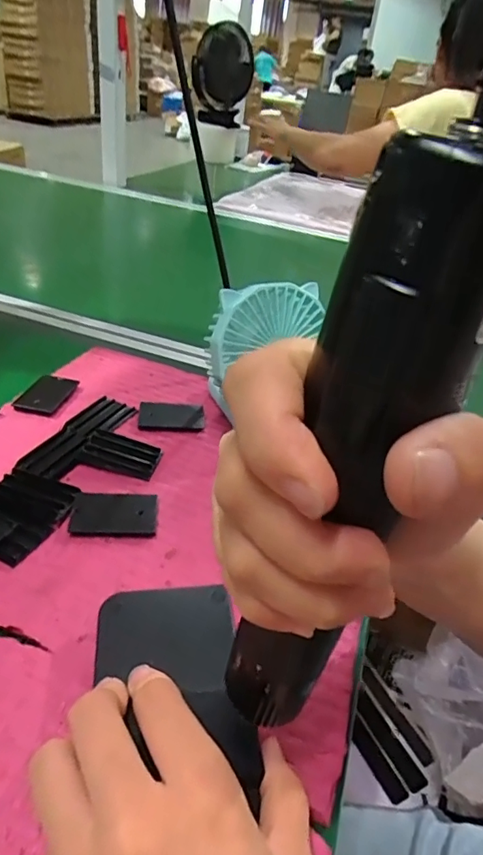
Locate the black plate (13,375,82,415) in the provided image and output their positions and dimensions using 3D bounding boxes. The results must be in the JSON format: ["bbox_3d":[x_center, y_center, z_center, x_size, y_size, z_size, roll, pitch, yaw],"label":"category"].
[{"bbox_3d":[-0.169,-0.029,0.455,0.034,0.009,0.058,10,35,3],"label":"black plate"}]

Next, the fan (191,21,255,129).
[{"bbox_3d":[-0.052,-0.985,1.475,0.167,0.232,0.224,3,34,-4],"label":"fan"}]

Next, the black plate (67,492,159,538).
[{"bbox_3d":[-0.085,0.057,0.351,0.054,0.005,0.037,4,35,-5],"label":"black plate"}]

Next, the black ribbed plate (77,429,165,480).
[{"bbox_3d":[-0.092,0.020,0.400,0.056,0.004,0.034,18,47,-1],"label":"black ribbed plate"}]

